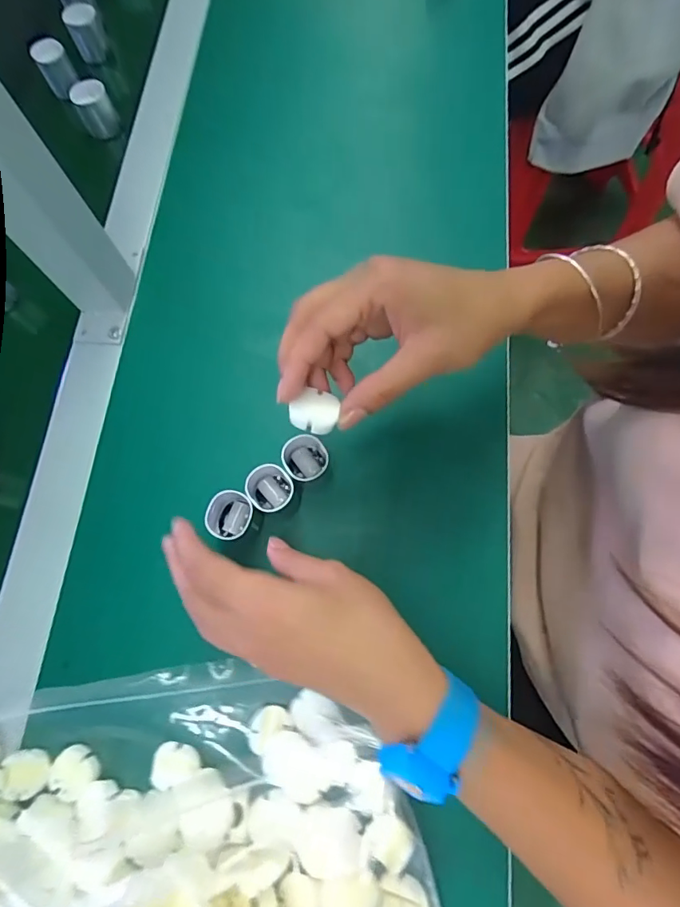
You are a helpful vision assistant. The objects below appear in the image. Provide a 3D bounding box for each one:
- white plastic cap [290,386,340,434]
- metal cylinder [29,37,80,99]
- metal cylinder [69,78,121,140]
[{"bbox_3d":[-0.014,-0.023,0.261,0.024,0.006,0.024,0,72,0],"label":"white plastic cap"},{"bbox_3d":[-0.272,-0.369,0.465,0.029,0.032,0.034,-34,75,-10],"label":"metal cylinder"},{"bbox_3d":[-0.225,-0.316,0.449,0.031,0.038,0.028,-27,74,-8],"label":"metal cylinder"}]

